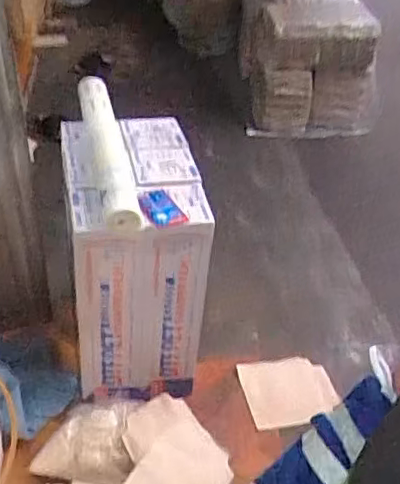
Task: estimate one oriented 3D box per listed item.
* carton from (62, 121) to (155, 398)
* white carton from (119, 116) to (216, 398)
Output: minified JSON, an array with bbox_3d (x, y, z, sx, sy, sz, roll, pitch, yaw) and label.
[{"bbox_3d":[-0.260,0.055,1.559,0.185,0.590,0.456,-6,41,-14],"label":"carton"},{"bbox_3d":[-0.105,0.040,1.594,0.187,0.592,0.453,-3,40,-10],"label":"white carton"}]

